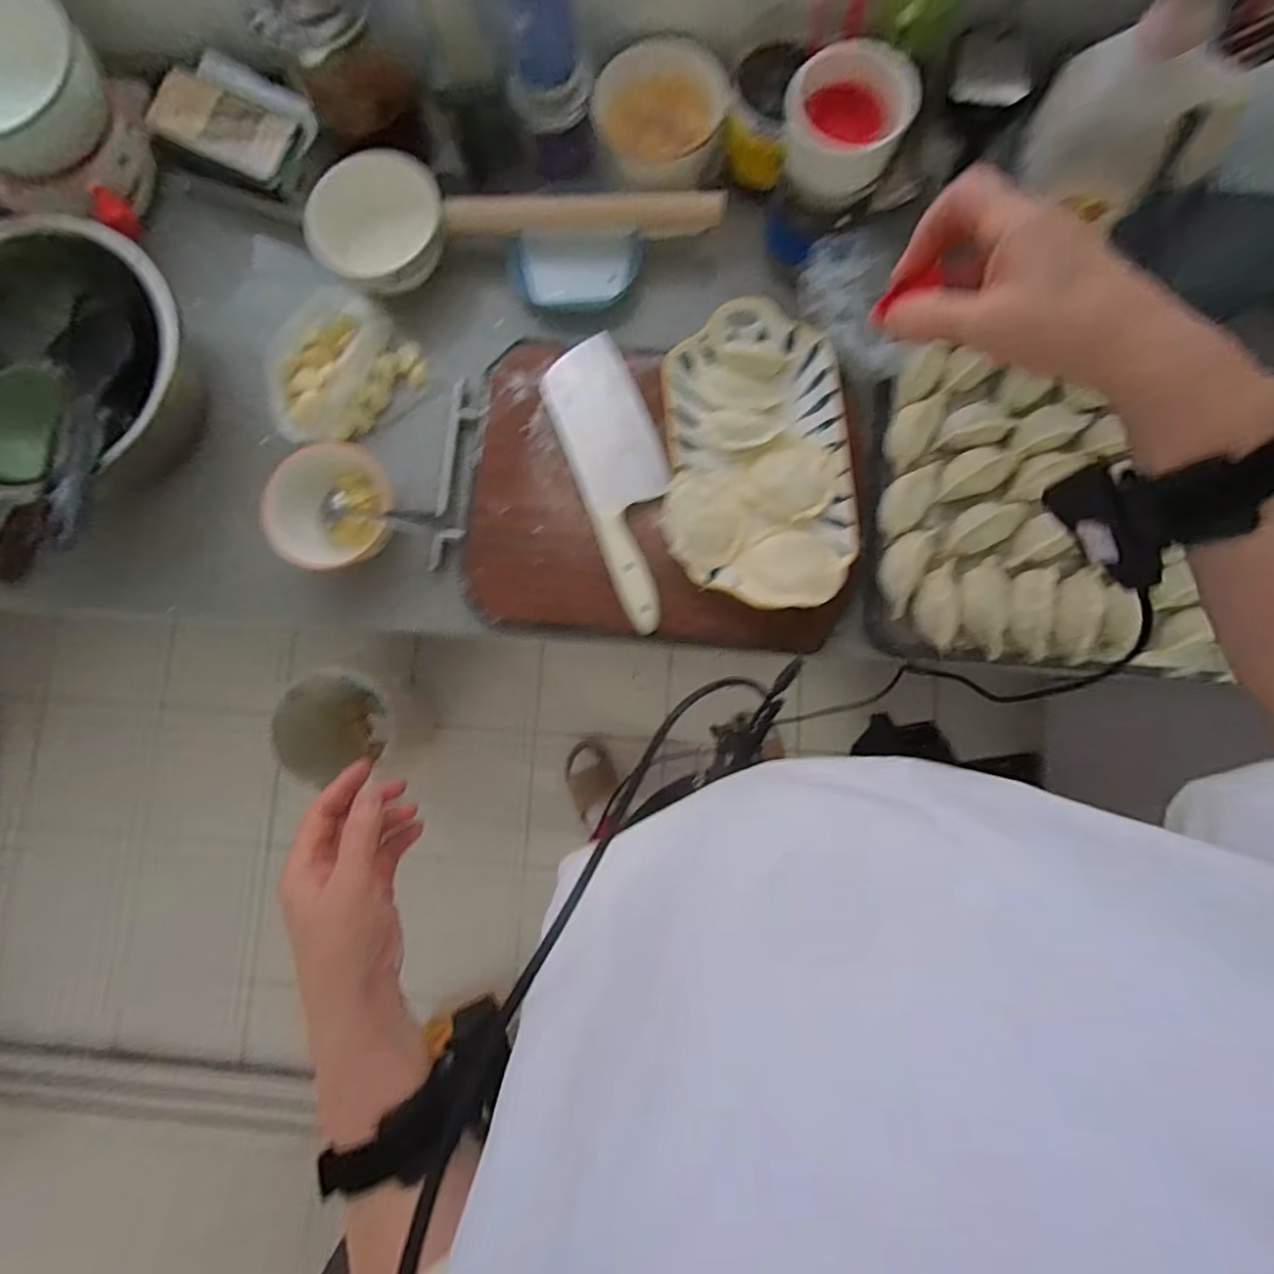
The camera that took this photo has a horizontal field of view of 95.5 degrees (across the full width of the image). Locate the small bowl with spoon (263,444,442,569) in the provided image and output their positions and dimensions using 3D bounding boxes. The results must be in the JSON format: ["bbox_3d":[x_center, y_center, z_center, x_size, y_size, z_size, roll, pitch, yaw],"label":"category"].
[{"bbox_3d":[-0.290,-0.127,0.563,0.122,0.057,0.118,-39,85,-1],"label":"small bowl with spoon"}]

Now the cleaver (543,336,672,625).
[{"bbox_3d":[-0.014,-0.155,0.566,0.087,0.030,0.291,-20,84,0],"label":"cleaver"}]

